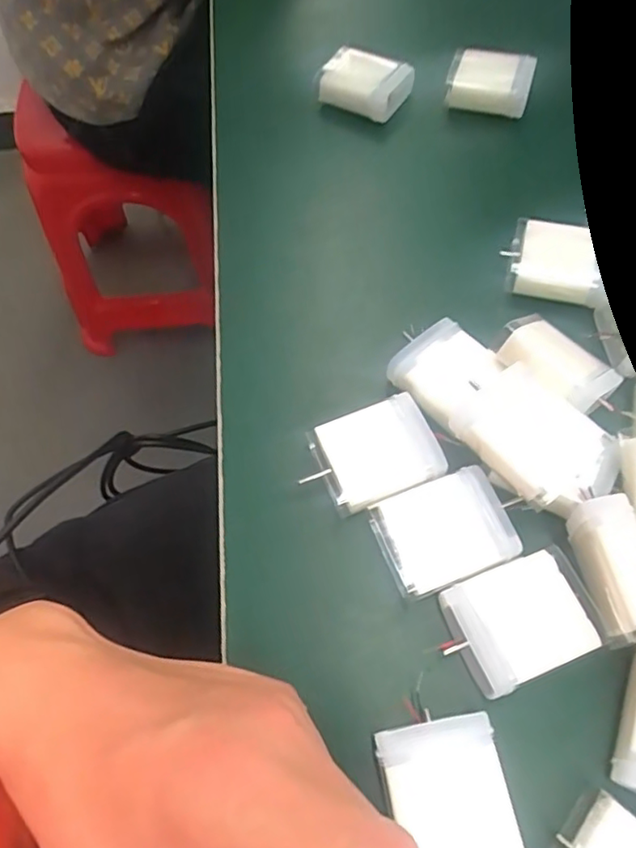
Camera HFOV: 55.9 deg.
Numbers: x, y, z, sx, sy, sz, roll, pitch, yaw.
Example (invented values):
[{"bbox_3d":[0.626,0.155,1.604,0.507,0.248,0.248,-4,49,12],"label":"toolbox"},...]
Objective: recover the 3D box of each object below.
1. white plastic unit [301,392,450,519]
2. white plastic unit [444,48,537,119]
[{"bbox_3d":[0.025,0.014,0.264,0.053,0.016,0.042,-19,64,-9],"label":"white plastic unit"},{"bbox_3d":[0.108,-0.215,0.375,0.050,0.019,0.040,14,65,5],"label":"white plastic unit"}]

